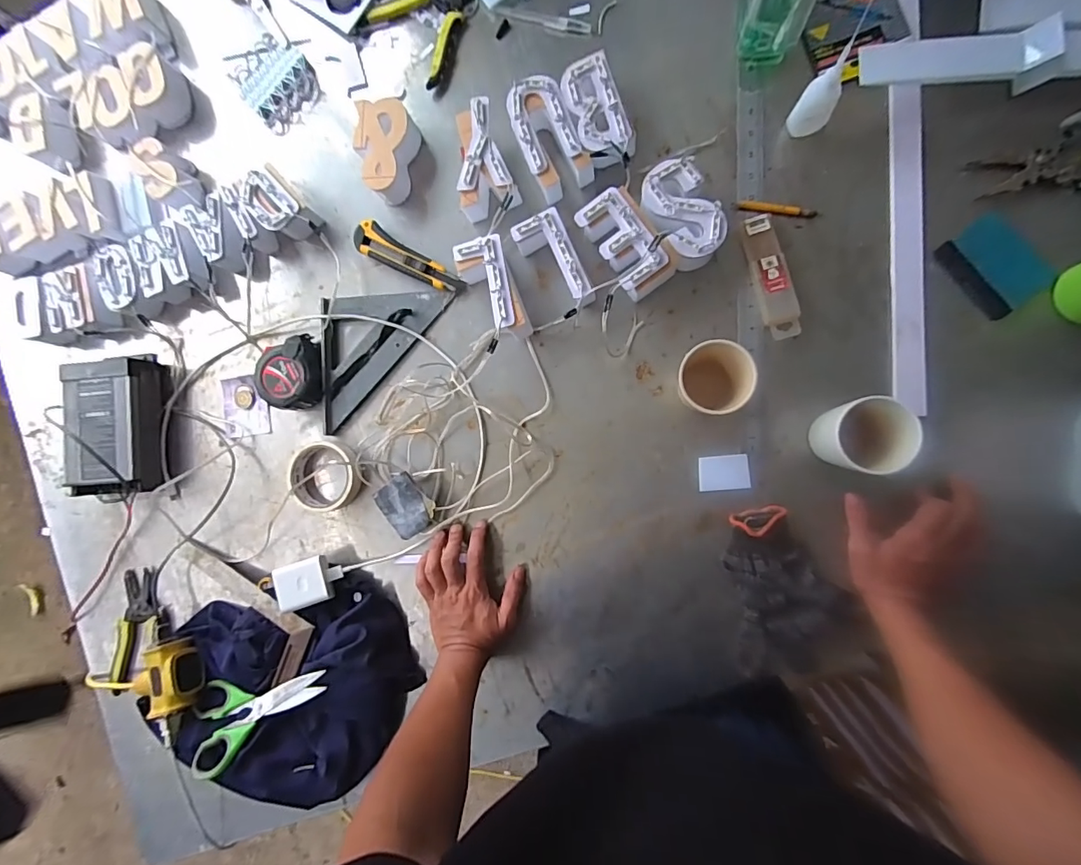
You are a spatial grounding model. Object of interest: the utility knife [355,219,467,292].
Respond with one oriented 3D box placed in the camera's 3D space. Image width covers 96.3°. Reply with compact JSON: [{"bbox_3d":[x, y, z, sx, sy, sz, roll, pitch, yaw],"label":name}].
[{"bbox_3d":[-0.168,-0.219,0.614,0.157,0.018,0.038,29,93,8],"label":"utility knife"}]

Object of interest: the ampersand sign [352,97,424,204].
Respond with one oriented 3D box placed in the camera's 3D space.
[{"bbox_3d":[-0.194,-0.350,0.610,0.077,0.044,0.112,13,90,9],"label":"ampersand sign"}]

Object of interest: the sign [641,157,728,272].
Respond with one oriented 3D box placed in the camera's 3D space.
[{"bbox_3d":[0.159,-0.244,0.549,0.067,0.049,0.113,-29,84,7],"label":"sign"}]

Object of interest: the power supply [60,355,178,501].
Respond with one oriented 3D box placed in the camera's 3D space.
[{"bbox_3d":[-0.568,-0.007,0.650,0.121,0.052,0.183,-4,88,9],"label":"power supply"}]

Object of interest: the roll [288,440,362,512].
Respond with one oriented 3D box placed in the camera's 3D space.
[{"bbox_3d":[-0.272,0.055,0.617,0.094,0.022,0.087,0,88,9],"label":"roll"}]

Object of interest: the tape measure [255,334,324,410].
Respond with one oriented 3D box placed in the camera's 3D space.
[{"bbox_3d":[-0.322,-0.076,0.624,0.079,0.044,0.090,-4,87,8],"label":"tape measure"}]

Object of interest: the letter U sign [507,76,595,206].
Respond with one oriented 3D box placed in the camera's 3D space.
[{"bbox_3d":[0.008,-0.346,0.576,0.071,0.054,0.130,-26,84,7],"label":"letter U sign"}]

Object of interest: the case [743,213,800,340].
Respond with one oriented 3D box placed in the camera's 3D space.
[{"bbox_3d":[0.258,-0.175,0.546,0.036,0.021,0.141,-14,86,8],"label":"case"}]

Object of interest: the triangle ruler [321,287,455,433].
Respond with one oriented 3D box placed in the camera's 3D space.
[{"bbox_3d":[-0.230,-0.123,0.618,0.114,0.015,0.225,43,94,-1],"label":"triangle ruler"}]

